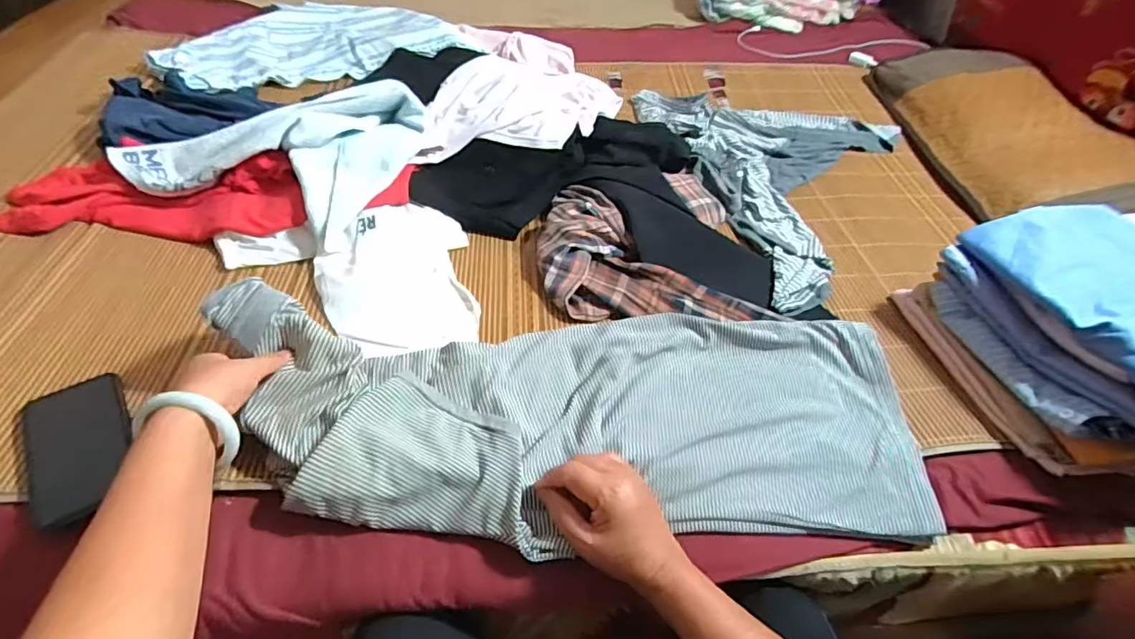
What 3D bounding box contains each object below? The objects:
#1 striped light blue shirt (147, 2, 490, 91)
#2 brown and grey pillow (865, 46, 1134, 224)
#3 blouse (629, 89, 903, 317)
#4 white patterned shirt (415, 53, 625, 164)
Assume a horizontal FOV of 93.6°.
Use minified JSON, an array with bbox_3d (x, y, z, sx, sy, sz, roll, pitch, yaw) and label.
[{"bbox_3d":[-0.480,-0.552,1.069,0.550,0.060,0.297,-13,50,-16],"label":"striped light blue shirt"},{"bbox_3d":[0.860,-0.400,1.044,0.344,0.103,0.566,2,47,-3],"label":"brown and grey pillow"},{"bbox_3d":[0.433,-0.279,0.942,0.467,0.043,0.599,-9,49,-13],"label":"blouse"},{"bbox_3d":[-0.078,-0.355,0.863,0.315,0.062,0.237,-6,48,-10],"label":"white patterned shirt"}]

